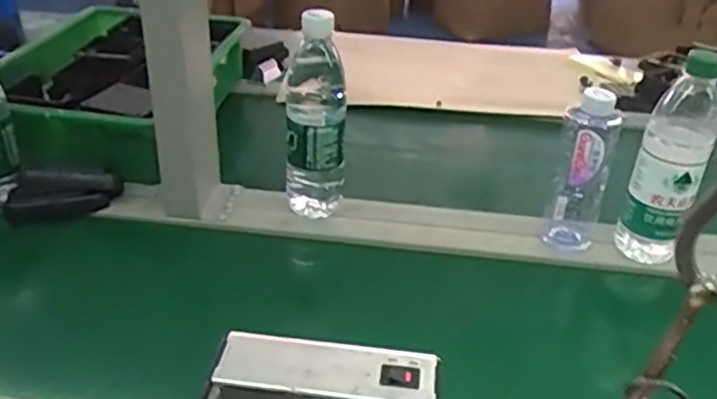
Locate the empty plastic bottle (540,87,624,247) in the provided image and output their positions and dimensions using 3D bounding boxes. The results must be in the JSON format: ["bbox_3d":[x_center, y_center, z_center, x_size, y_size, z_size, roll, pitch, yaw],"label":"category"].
[{"bbox_3d":[0.237,-0.030,0.720,0.052,0.171,0.049,16,34,20],"label":"empty plastic bottle"}]

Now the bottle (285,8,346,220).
[{"bbox_3d":[-0.048,-0.093,0.744,0.061,0.231,0.070,-2,32,-7],"label":"bottle"}]

